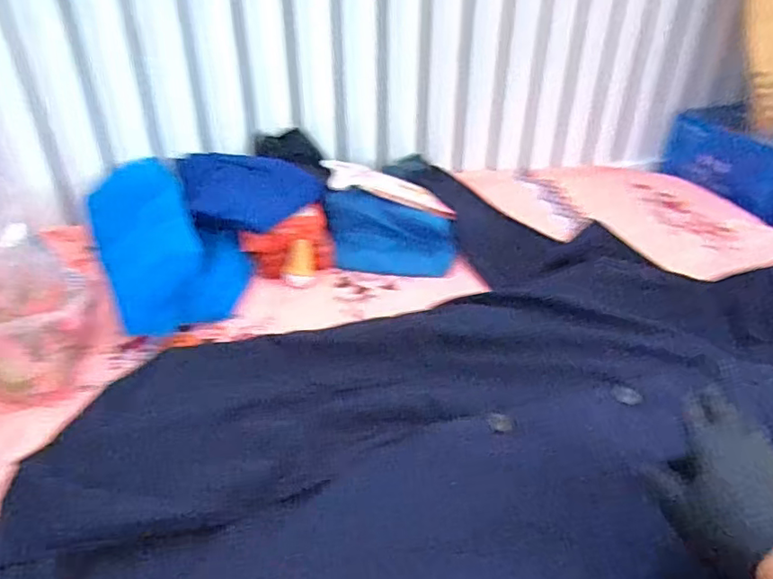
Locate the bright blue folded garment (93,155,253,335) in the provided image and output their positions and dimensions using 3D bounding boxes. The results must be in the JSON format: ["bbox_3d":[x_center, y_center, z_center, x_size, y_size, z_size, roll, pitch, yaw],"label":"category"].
[{"bbox_3d":[-0.346,-0.086,0.901,0.193,0.095,0.400,-17,38,-25],"label":"bright blue folded garment"}]

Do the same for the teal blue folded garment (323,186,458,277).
[{"bbox_3d":[0.004,-0.088,0.924,0.214,0.105,0.074,3,34,4],"label":"teal blue folded garment"}]

